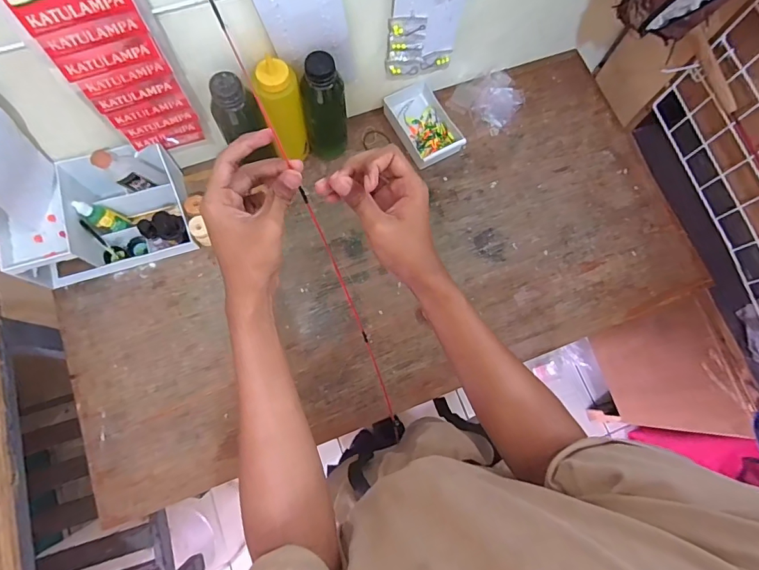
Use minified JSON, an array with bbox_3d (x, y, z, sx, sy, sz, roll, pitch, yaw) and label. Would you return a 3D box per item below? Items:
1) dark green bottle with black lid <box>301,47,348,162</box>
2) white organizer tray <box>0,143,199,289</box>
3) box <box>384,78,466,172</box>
[{"bbox_3d":[-0.082,-0.264,0.663,0.060,0.186,0.053,-10,76,-5],"label":"dark green bottle with black lid"},{"bbox_3d":[-0.413,-0.108,0.651,0.221,0.115,0.171,-11,76,-5],"label":"white organizer tray"},{"bbox_3d":[0.074,-0.280,0.757,0.092,0.028,0.147,-29,78,-9],"label":"box"}]

